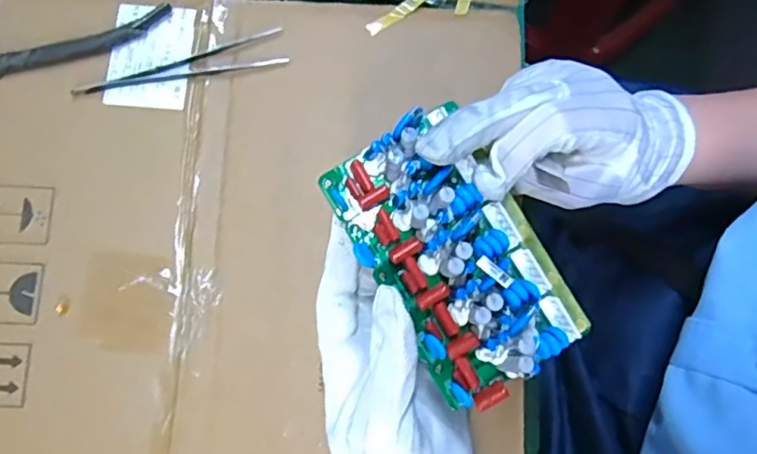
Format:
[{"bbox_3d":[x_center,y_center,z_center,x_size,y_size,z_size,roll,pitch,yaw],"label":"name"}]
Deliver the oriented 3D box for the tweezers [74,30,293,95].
[{"bbox_3d":[-0.125,-0.100,0.383,0.133,0.005,0.021,-15,80,-4],"label":"tweezers"}]

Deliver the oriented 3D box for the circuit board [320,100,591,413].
[{"bbox_3d":[0.038,0.012,0.279,0.074,0.035,0.128,-31,82,-6],"label":"circuit board"}]

